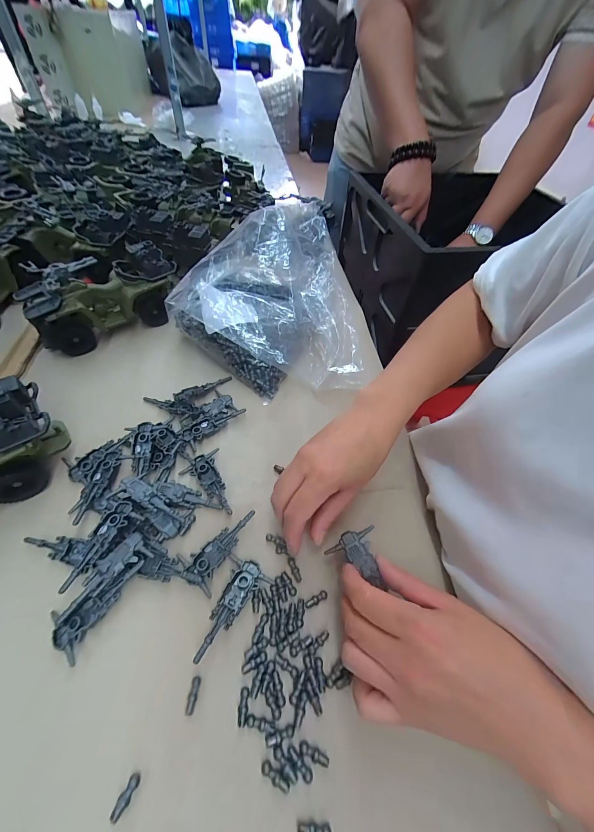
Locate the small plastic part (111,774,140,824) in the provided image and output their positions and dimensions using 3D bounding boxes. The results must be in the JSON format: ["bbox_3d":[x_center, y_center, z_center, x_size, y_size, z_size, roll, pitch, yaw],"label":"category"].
[{"bbox_3d":[-0.108,0.241,0.192,0.007,0.004,0.022,24,56,14],"label":"small plastic part"}]

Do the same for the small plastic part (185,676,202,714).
[{"bbox_3d":[-0.076,0.203,0.221,0.007,0.004,0.021,7,53,1],"label":"small plastic part"}]

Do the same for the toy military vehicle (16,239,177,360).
[{"bbox_3d":[-0.271,-0.172,0.434,0.191,0.095,0.080,-32,61,-24],"label":"toy military vehicle"}]

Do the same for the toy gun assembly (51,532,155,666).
[{"bbox_3d":[-0.162,0.142,0.252,0.034,0.016,0.088,28,56,16],"label":"toy gun assembly"}]

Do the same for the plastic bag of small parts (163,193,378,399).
[{"bbox_3d":[-0.041,-0.161,0.413,0.252,0.127,0.234,-2,53,-6],"label":"plastic bag of small parts"}]

